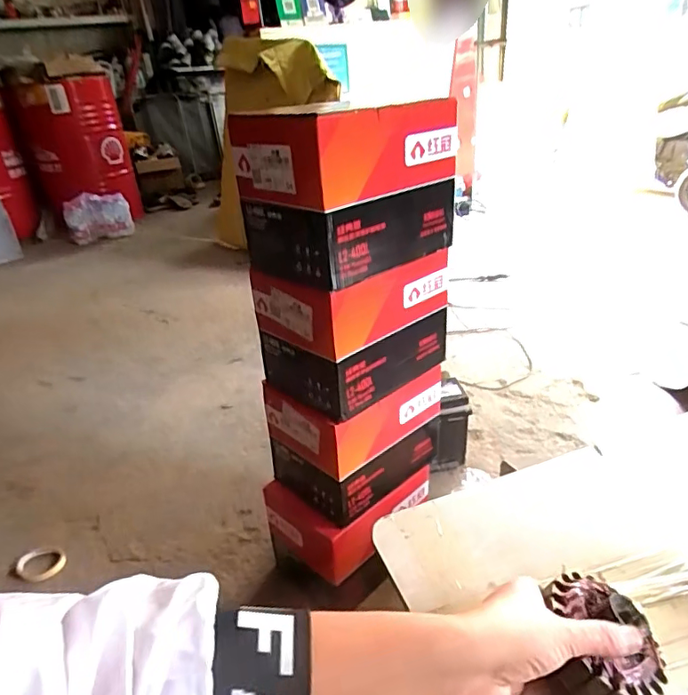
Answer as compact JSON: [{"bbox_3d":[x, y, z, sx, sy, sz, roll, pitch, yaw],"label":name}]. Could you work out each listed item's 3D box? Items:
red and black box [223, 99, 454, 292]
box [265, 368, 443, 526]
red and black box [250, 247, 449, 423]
[{"bbox_3d":[0.004,-0.221,0.718,0.240,0.196,0.191,-28,36,-34],"label":"red and black box"},{"bbox_3d":[0.015,0.135,0.906,0.198,0.194,0.233,21,38,39],"label":"box"},{"bbox_3d":[0.018,-0.046,0.822,0.248,0.193,0.184,-27,35,-34],"label":"red and black box"}]

